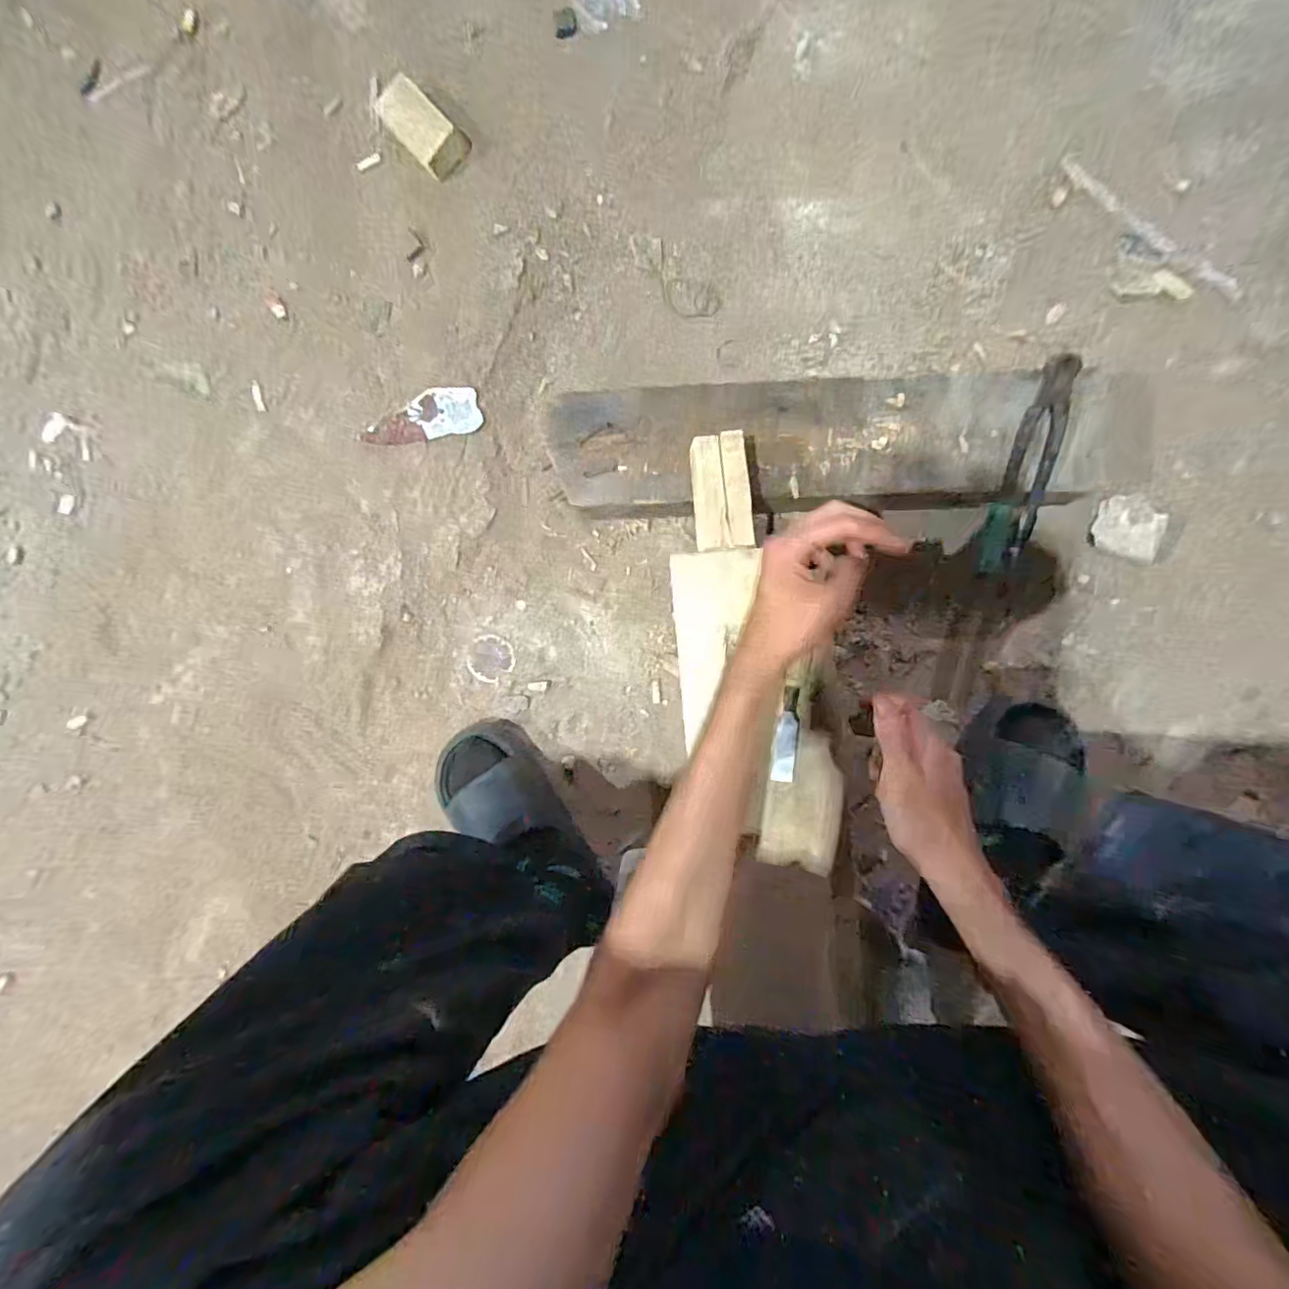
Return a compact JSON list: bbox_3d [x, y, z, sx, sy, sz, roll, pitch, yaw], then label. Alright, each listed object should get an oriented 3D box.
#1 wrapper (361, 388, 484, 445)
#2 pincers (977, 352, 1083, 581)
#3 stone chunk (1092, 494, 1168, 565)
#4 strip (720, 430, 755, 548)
[{"bbox_3d":[-0.255,-0.256,0.659,0.135,0.007,0.054,-13,90,4],"label":"wrapper"},{"bbox_3d":[0.360,-0.163,0.538,0.042,0.026,0.198,17,92,3],"label":"pincers"},{"bbox_3d":[0.494,-0.118,0.593,0.057,0.032,0.058,17,92,3],"label":"stone chunk"},{"bbox_3d":[0.083,-0.138,0.516,0.022,0.008,0.101,-7,91,4],"label":"strip"}]

